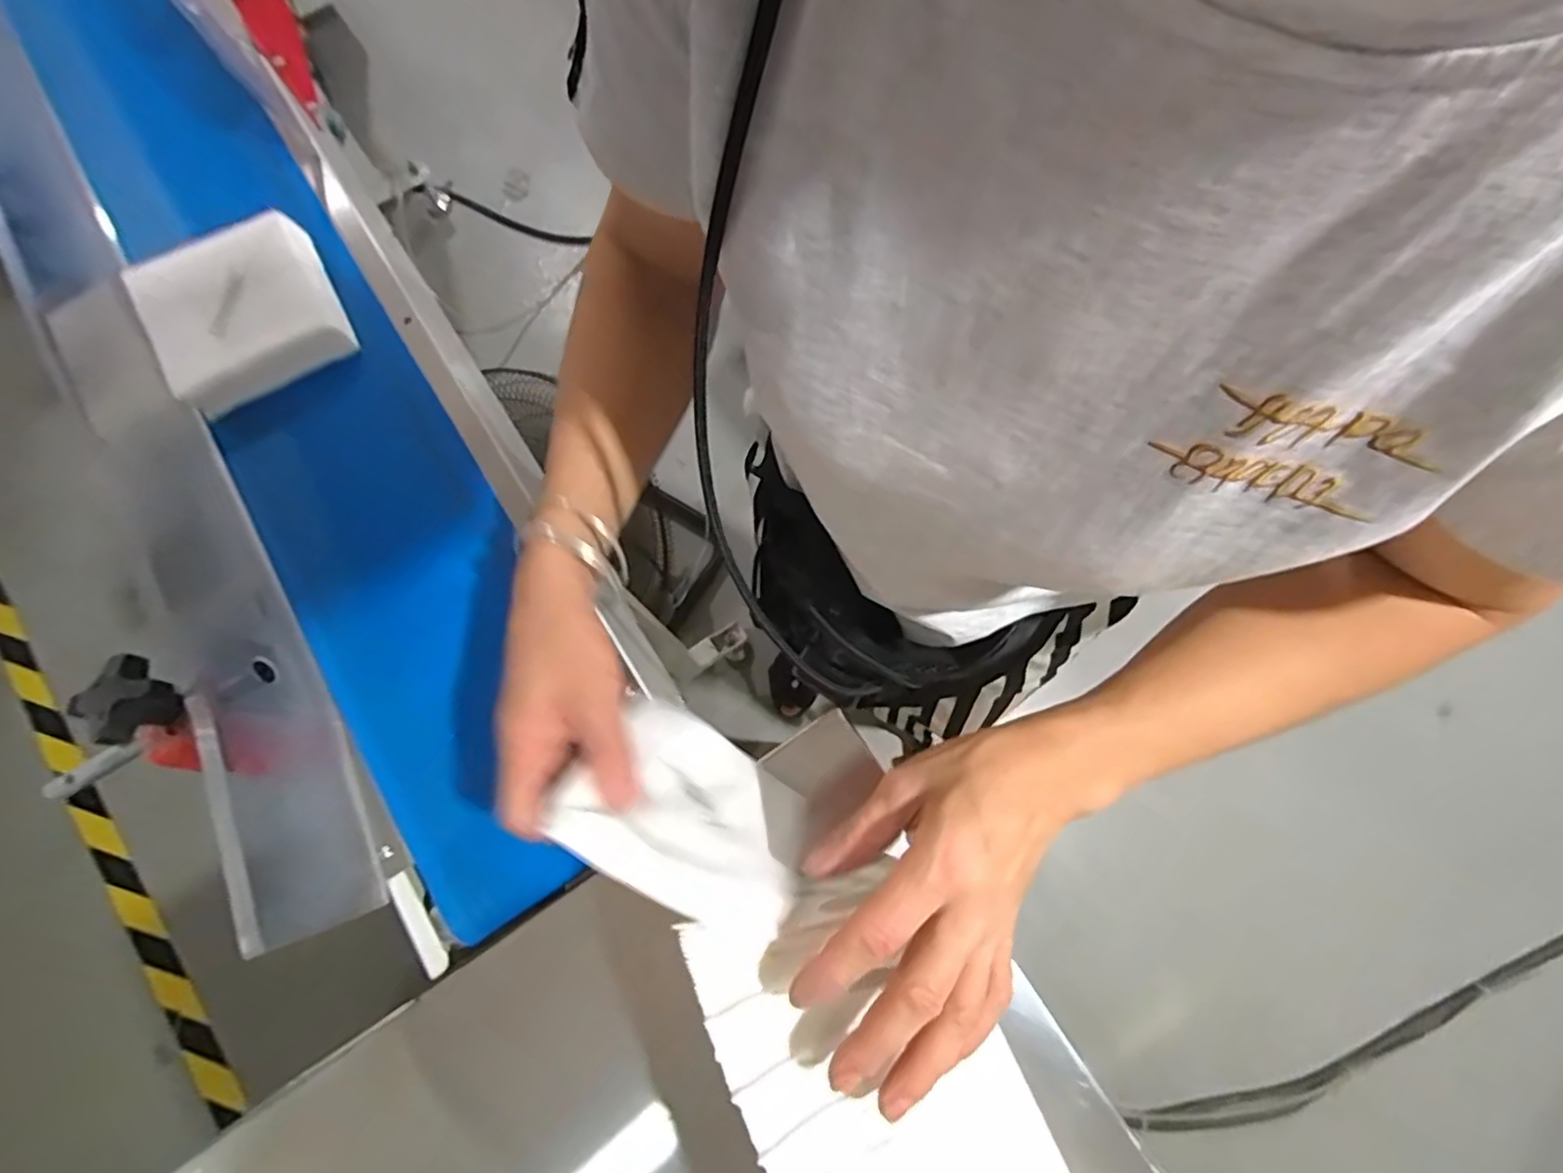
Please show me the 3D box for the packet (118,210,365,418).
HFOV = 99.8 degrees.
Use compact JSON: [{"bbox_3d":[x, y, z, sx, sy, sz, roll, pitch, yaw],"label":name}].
[{"bbox_3d":[-0.397,-0.203,0.483,0.129,0.050,0.121,-32,78,-7],"label":"packet"}]

